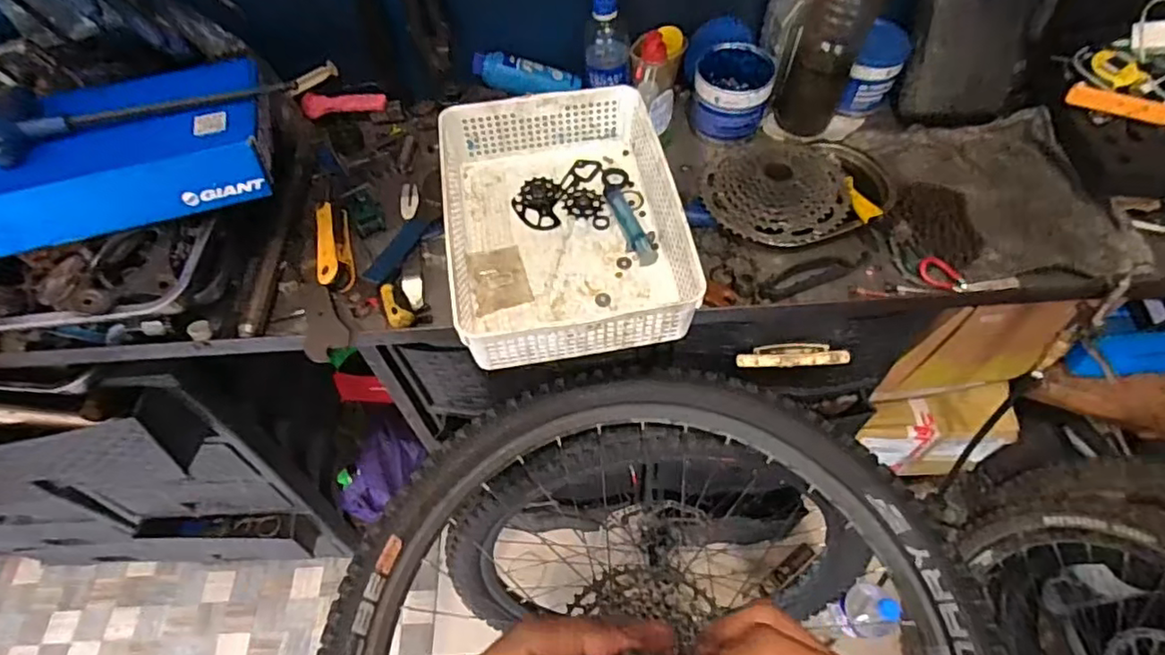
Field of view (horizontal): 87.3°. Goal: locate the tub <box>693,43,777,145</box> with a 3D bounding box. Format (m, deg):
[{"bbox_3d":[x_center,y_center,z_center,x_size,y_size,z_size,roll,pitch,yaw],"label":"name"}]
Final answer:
[{"bbox_3d":[0.202,-0.316,0.830,0.101,0.084,0.102,12,58,11],"label":"tub"}]

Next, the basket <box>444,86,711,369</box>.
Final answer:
[{"bbox_3d":[-0.024,-0.124,0.694,0.244,0.087,0.327,-10,58,-3],"label":"basket"}]

